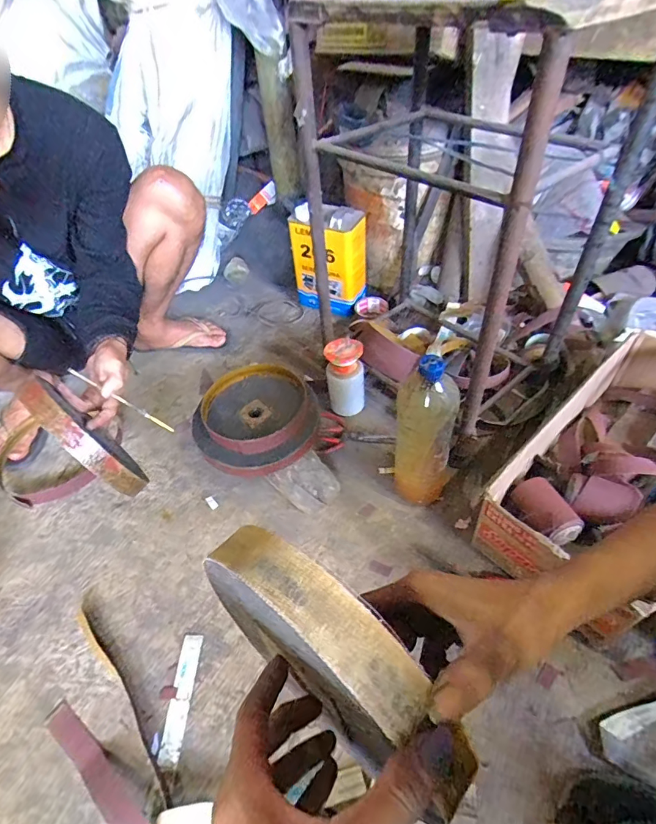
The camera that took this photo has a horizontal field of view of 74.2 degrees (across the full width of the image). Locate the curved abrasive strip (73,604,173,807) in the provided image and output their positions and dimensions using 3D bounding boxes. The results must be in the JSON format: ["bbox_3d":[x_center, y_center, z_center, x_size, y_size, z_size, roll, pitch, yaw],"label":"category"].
[{"bbox_3d":[-0.283,0.378,0.586,0.017,0.018,0.294,-38,55,-24],"label":"curved abrasive strip"}]

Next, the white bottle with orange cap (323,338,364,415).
[{"bbox_3d":[0.034,-0.065,0.853,0.072,0.150,0.060,-3,49,3],"label":"white bottle with orange cap"}]

